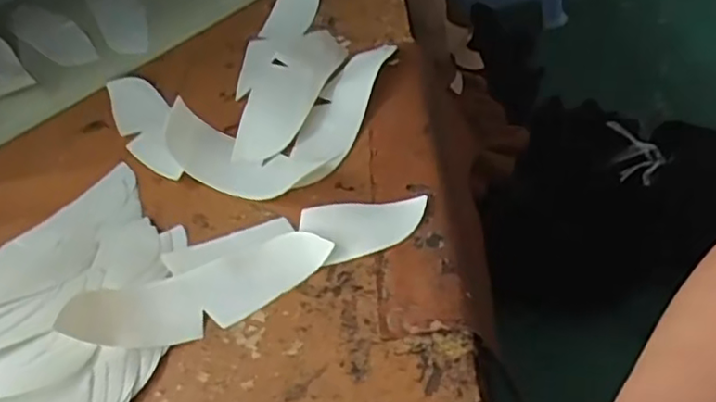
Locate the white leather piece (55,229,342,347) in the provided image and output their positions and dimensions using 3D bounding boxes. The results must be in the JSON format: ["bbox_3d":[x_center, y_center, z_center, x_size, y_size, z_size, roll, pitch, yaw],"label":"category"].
[{"bbox_3d":[-0.113,0.060,0.471,0.184,0.031,0.055,-24,46,-10],"label":"white leather piece"}]

